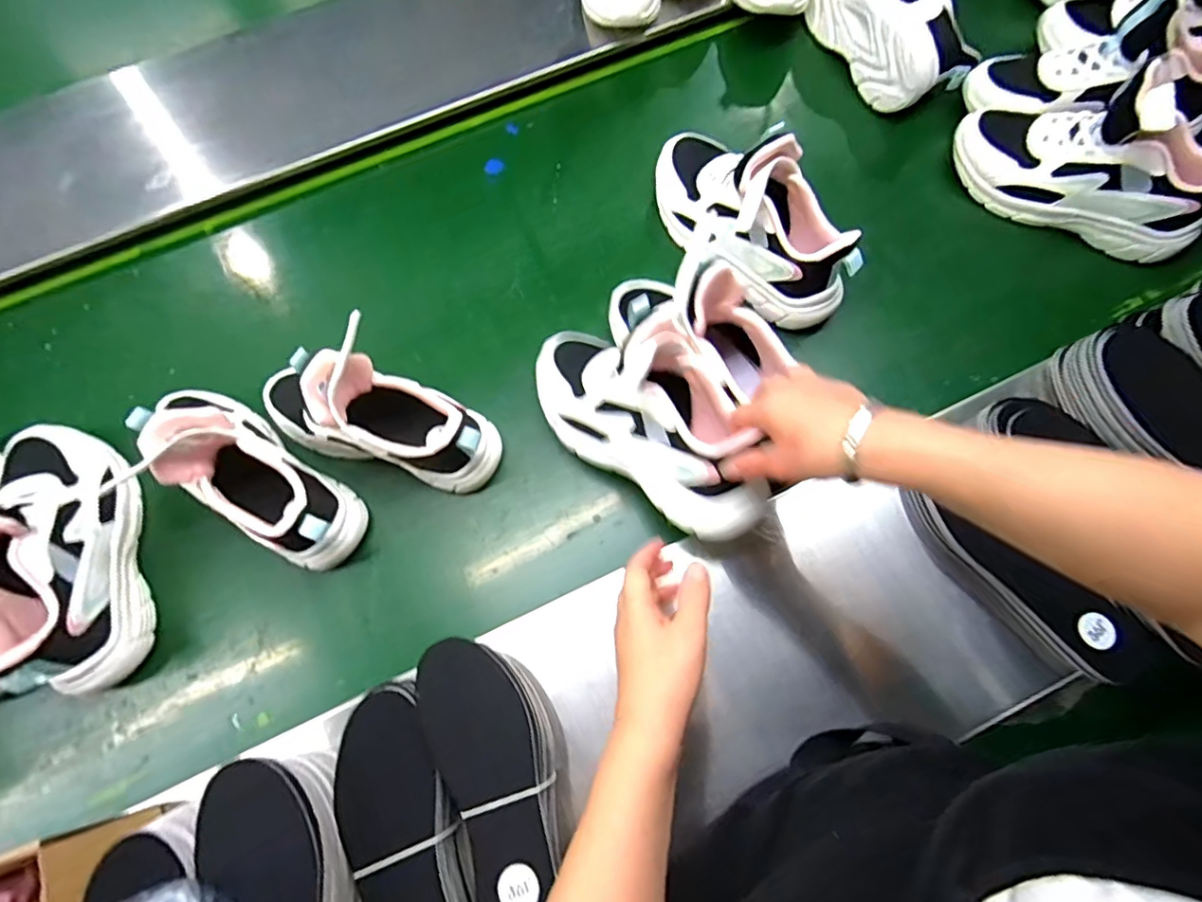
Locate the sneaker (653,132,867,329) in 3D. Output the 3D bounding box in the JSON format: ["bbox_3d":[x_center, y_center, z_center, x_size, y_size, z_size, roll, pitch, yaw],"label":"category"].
[{"bbox_3d":[0.144,-0.235,0.572,0.087,0.147,0.239,-32,78,-6],"label":"sneaker"}]

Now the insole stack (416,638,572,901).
[{"bbox_3d":[-0.067,0.244,0.432,0.088,0.070,0.212,-22,77,-3],"label":"insole stack"}]

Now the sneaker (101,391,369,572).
[{"bbox_3d":[-0.318,0.016,0.500,0.213,0.125,0.083,32,80,9],"label":"sneaker"}]

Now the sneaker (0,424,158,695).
[{"bbox_3d":[-0.488,0.084,0.482,0.107,0.138,0.253,-22,77,-3],"label":"sneaker"}]

